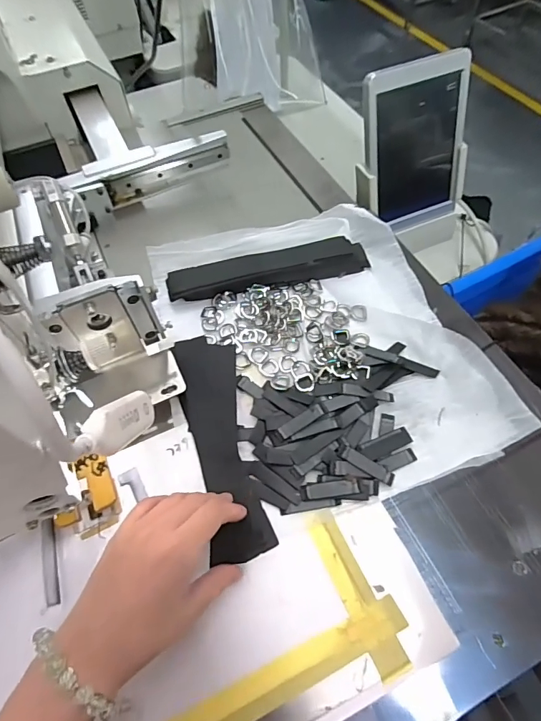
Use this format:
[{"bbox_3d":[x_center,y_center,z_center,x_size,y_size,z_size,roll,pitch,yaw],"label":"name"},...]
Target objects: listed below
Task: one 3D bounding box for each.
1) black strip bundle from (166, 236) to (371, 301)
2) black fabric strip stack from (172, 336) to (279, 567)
[{"bbox_3d":[-0.001,-0.102,0.475,0.223,0.022,0.044,-12,59,-4],"label":"black strip bundle"},{"bbox_3d":[-0.043,0.064,0.375,0.054,0.021,0.208,-15,62,-6],"label":"black fabric strip stack"}]

